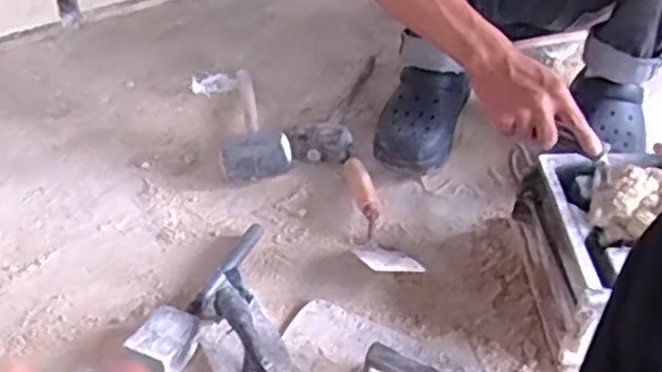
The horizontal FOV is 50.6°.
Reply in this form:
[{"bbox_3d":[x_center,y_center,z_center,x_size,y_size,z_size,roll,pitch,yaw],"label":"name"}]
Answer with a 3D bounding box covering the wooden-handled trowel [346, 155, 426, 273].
[{"bbox_3d":[0.047,0.046,0.941,0.067,0.047,0.251,-10,40,-13],"label":"wooden-handled trowel"}]

